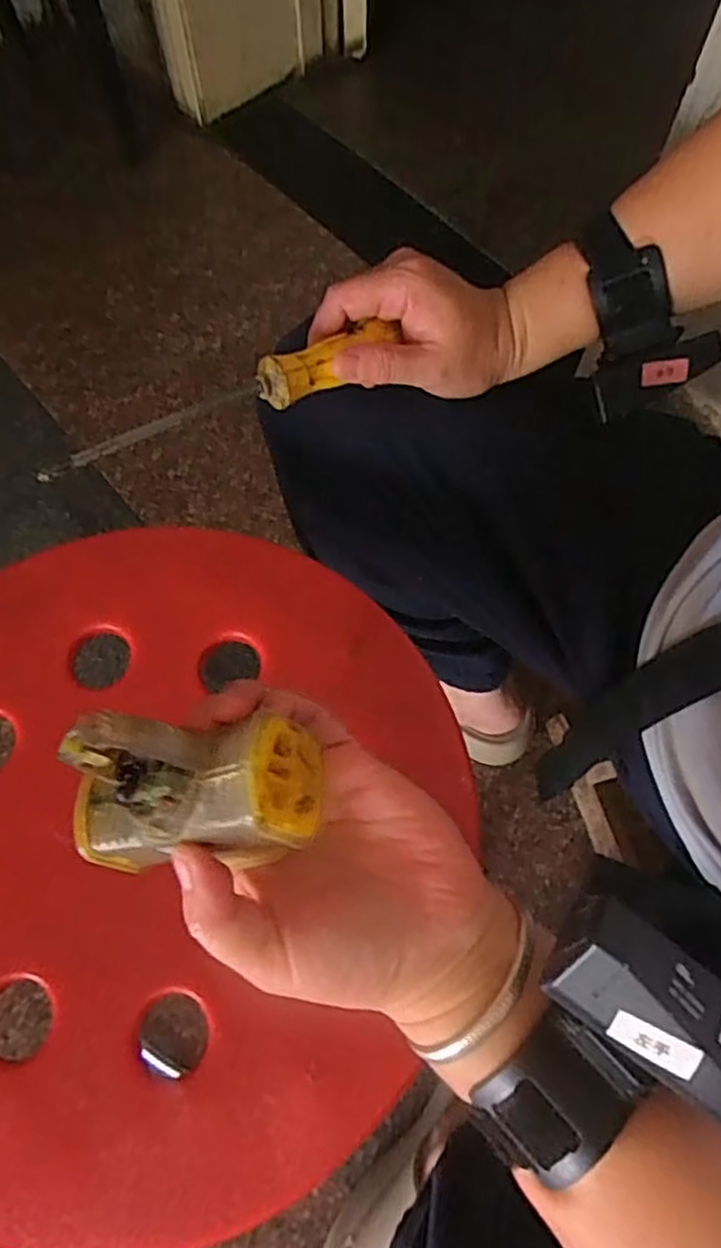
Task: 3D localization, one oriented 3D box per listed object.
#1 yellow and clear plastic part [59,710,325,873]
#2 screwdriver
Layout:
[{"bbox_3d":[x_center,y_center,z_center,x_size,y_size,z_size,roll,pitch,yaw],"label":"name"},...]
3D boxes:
[{"bbox_3d":[-0.056,0.054,0.232,0.083,0.050,0.041,-1,67,-1],"label":"yellow and clear plastic part"},{"bbox_3d":[-0.063,-0.110,0.351,0.192,0.019,0.021,-31,71,-24],"label":"screwdriver"}]

